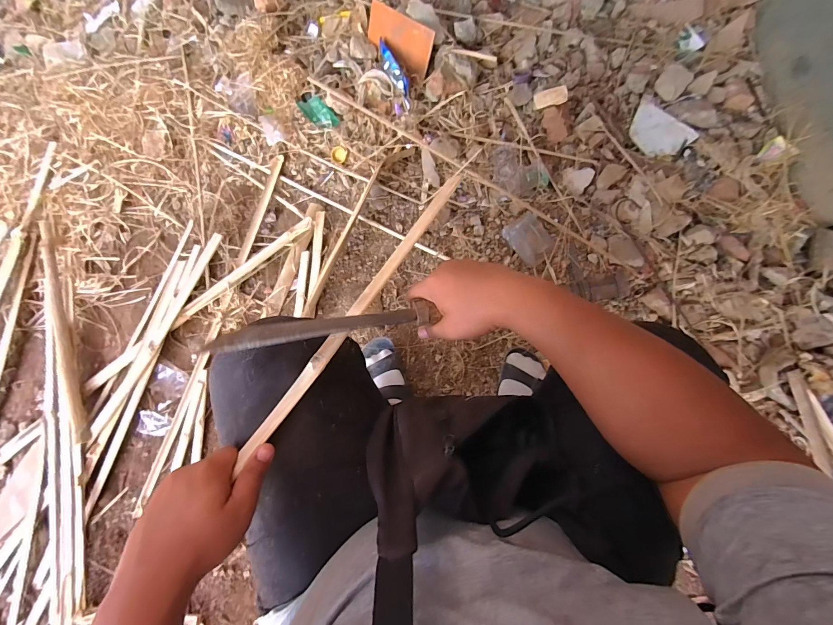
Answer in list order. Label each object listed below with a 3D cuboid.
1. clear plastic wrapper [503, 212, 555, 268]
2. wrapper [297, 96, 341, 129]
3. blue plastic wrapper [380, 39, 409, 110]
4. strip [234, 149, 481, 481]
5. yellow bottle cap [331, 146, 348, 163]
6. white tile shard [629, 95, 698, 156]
[{"bbox_3d":[0.275,-0.180,0.848,0.093,0.039,0.116,-33,79,-5],"label":"clear plastic wrapper"},{"bbox_3d":[-0.252,-0.515,0.915,0.057,0.009,0.115,-40,80,-7],"label":"wrapper"},{"bbox_3d":[-0.055,-0.608,0.891,0.026,0.047,0.195,-23,74,-4],"label":"blue plastic wrapper"},{"bbox_3d":[-0.055,-0.020,0.407,0.021,0.013,0.424,33,76,8],"label":"strip"},{"bbox_3d":[-0.198,-0.406,0.909,0.044,0.011,0.040,28,105,4],"label":"yellow bottle cap"},{"bbox_3d":[0.622,-0.477,0.921,0.113,0.012,0.165,-40,75,7],"label":"white tile shard"}]

